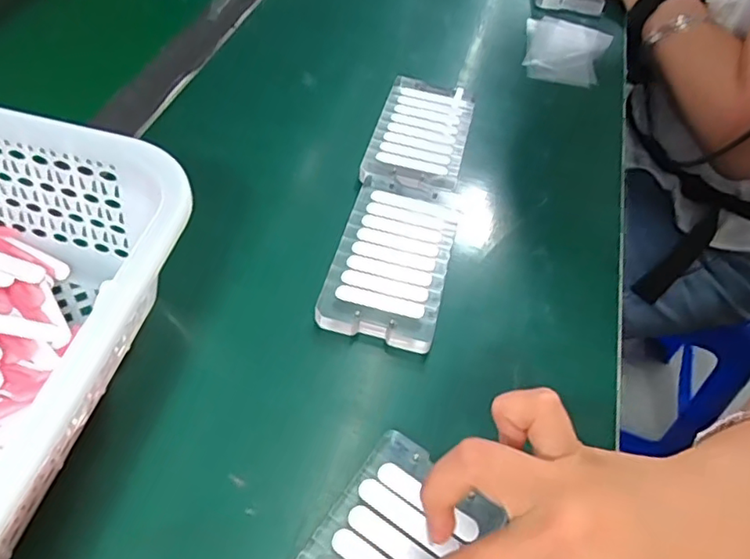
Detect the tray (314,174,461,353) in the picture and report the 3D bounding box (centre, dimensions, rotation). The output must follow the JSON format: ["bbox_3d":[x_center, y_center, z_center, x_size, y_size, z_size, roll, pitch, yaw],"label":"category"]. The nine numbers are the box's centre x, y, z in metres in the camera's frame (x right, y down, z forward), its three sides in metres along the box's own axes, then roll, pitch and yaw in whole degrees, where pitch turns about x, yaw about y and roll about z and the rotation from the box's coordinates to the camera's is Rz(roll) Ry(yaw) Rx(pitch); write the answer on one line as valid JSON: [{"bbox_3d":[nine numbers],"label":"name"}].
[{"bbox_3d":[0.012,-0.016,0.357,0.067,0.011,0.121,13,53,7],"label":"tray"}]

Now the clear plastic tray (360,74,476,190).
[{"bbox_3d":[0.036,-0.113,0.435,0.068,0.009,0.125,12,52,6],"label":"clear plastic tray"}]

